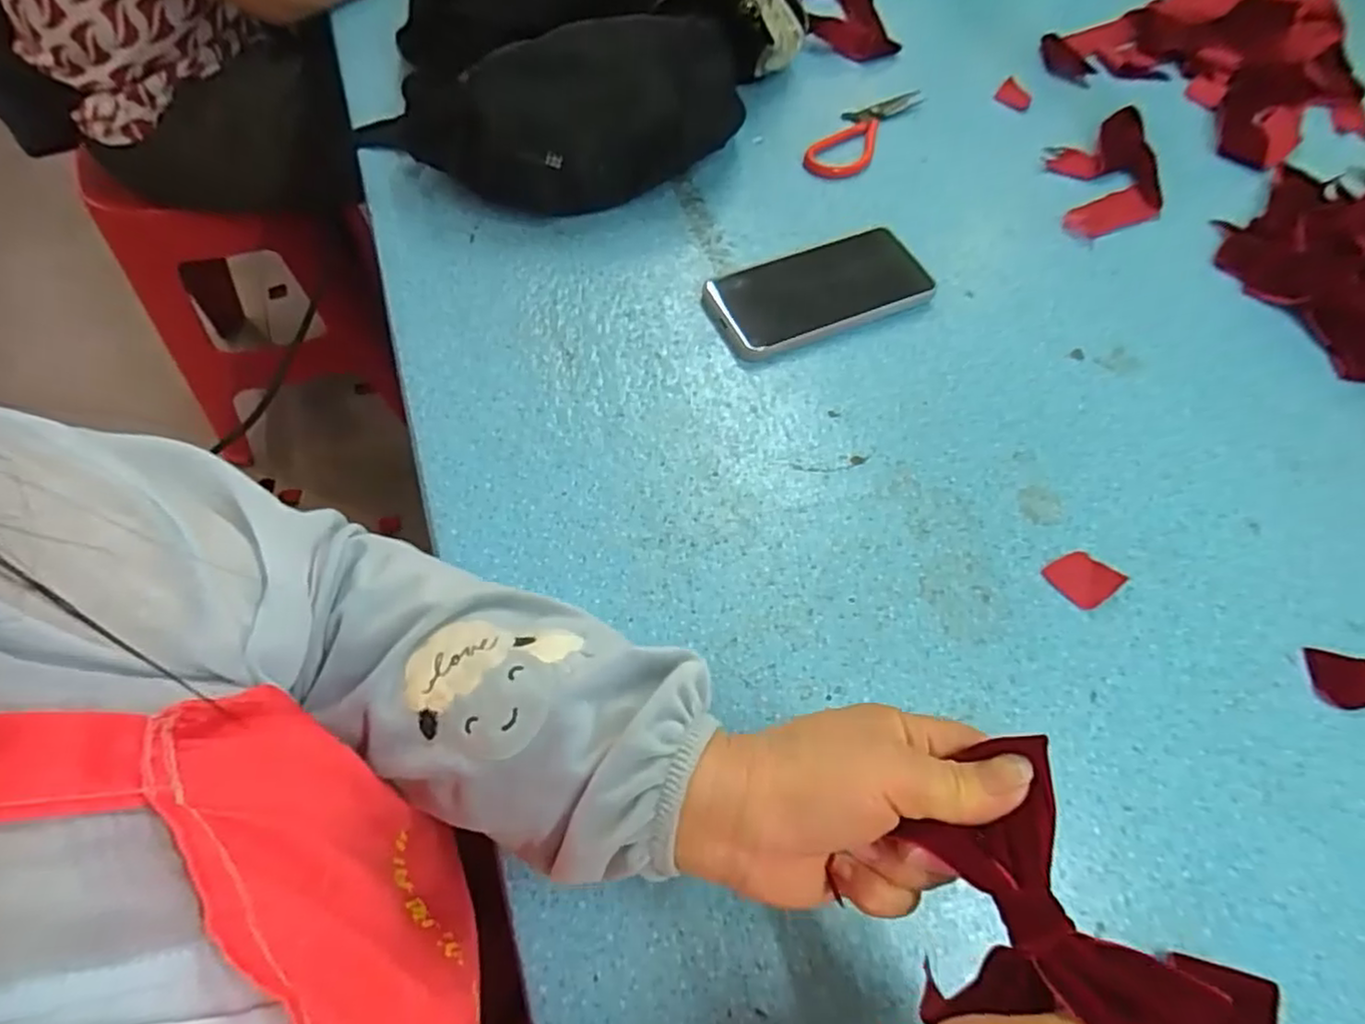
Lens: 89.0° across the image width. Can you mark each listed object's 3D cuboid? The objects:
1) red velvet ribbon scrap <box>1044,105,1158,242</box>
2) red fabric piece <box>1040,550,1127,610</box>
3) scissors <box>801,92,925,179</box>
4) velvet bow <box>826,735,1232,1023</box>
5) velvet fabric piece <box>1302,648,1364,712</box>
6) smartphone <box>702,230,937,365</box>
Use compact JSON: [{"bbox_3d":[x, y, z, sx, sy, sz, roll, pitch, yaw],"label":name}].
[{"bbox_3d":[0.367,-0.298,0.605,0.088,0.022,0.144,1,61,-3],"label":"red velvet ribbon scrap"},{"bbox_3d":[0.241,0.039,0.418,0.035,0.010,0.034,-30,67,-18],"label":"red fabric piece"},{"bbox_3d":[0.163,-0.344,0.623,0.050,0.005,0.160,32,64,13],"label":"scissors"},{"bbox_3d":[0.113,0.131,0.230,0.064,0.039,0.095,-15,63,-12],"label":"velvet bow"},{"bbox_3d":[0.381,0.096,0.398,0.034,0.007,0.033,11,61,2],"label":"velvet fabric piece"},{"bbox_3d":[0.100,-0.166,0.517,0.165,0.015,0.081,-20,64,-14],"label":"smartphone"}]

